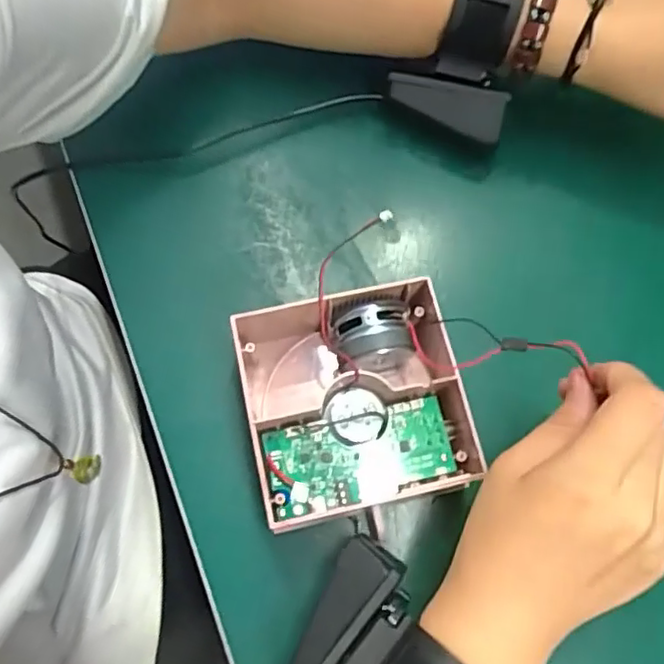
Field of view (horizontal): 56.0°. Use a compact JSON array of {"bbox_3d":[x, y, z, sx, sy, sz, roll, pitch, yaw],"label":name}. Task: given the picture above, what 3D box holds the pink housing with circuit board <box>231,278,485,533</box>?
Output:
[{"bbox_3d":[0.008,0.033,0.310,0.105,0.050,0.108,-12,73,-6],"label":"pink housing with circuit board"}]

